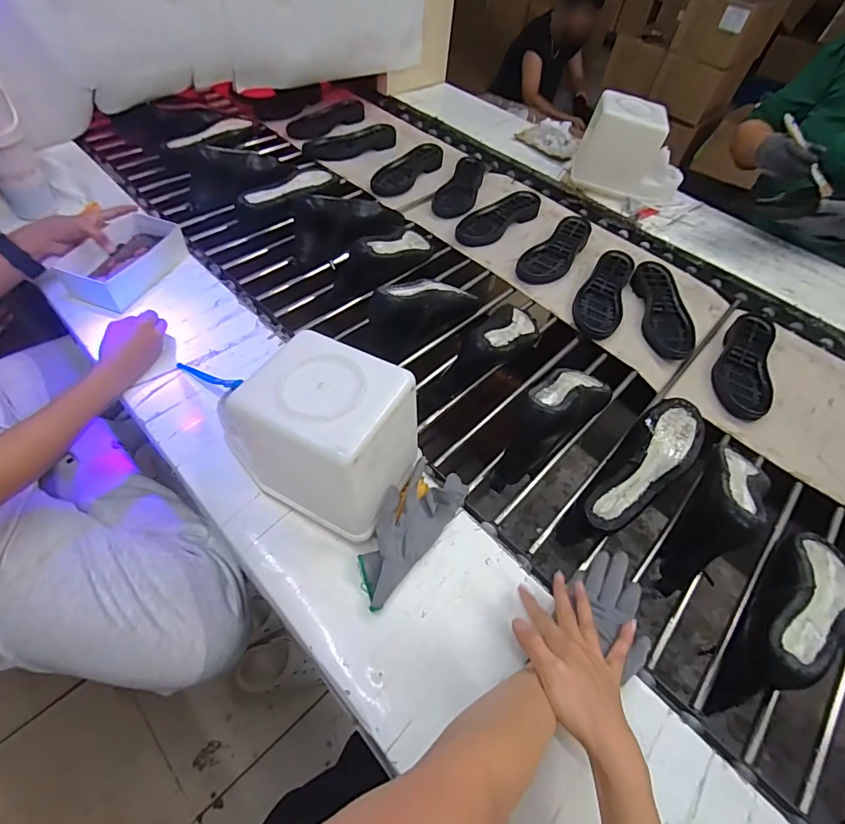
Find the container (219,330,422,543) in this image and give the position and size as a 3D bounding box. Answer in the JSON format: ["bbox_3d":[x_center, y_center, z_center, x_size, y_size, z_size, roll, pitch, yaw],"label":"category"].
[{"bbox_3d":[-0.096,0.026,0.500,0.155,0.152,0.129,26,53,16],"label":"container"}]

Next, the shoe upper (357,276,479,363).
[{"bbox_3d":[-0.004,-0.171,0.772,0.235,0.114,0.087,-32,60,-27],"label":"shoe upper"}]

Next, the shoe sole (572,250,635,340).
[{"bbox_3d":[0.361,-0.235,0.904,0.090,0.030,0.252,24,53,14],"label":"shoe sole"}]

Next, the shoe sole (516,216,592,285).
[{"bbox_3d":[0.288,-0.346,0.978,0.088,0.025,0.241,33,56,21],"label":"shoe sole"}]

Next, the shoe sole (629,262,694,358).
[{"bbox_3d":[0.466,-0.203,0.892,0.092,0.027,0.239,6,50,0],"label":"shoe sole"}]

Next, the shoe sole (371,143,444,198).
[{"bbox_3d":[-0.034,-0.611,1.145,0.081,0.029,0.242,28,54,17],"label":"shoe sole"}]

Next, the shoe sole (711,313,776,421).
[{"bbox_3d":[0.575,-0.090,0.815,0.086,0.034,0.247,21,52,12],"label":"shoe sole"}]

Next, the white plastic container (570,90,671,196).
[{"bbox_3d":[0.464,-0.628,1.084,0.176,0.170,0.093,14,51,7],"label":"white plastic container"}]

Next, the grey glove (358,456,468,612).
[{"bbox_3d":[-0.015,0.127,0.527,0.066,0.050,0.183,31,56,19],"label":"grey glove"}]

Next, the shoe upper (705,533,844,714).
[{"bbox_3d":[0.430,0.238,0.535,0.263,0.093,0.083,-29,59,-25],"label":"shoe upper"}]

